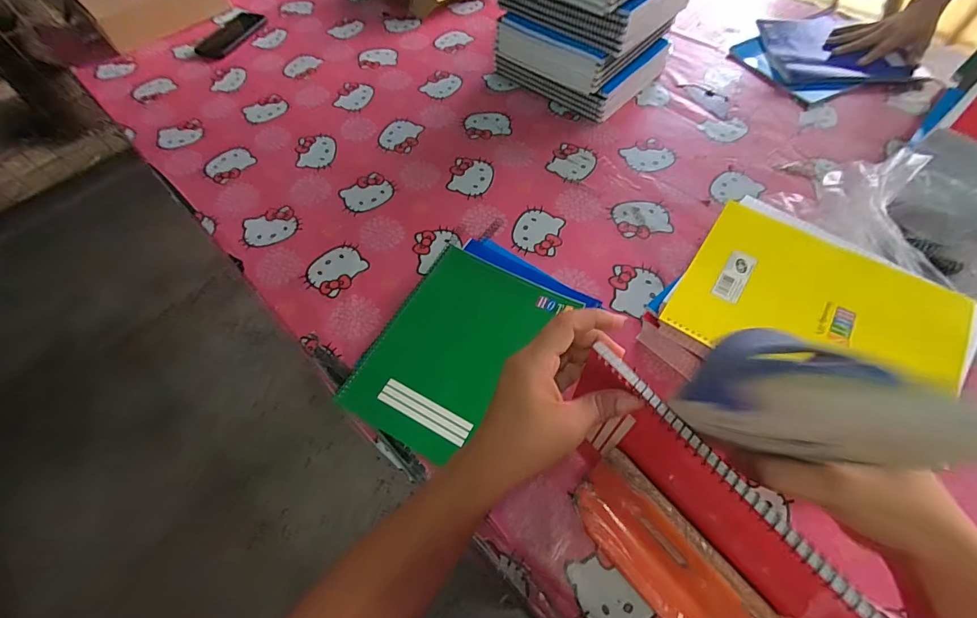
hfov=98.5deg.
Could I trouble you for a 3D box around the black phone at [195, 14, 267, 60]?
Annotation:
[{"bbox_3d":[-0.556,-0.596,0.915,0.080,0.008,0.179,14,60,10],"label":"black phone"}]

